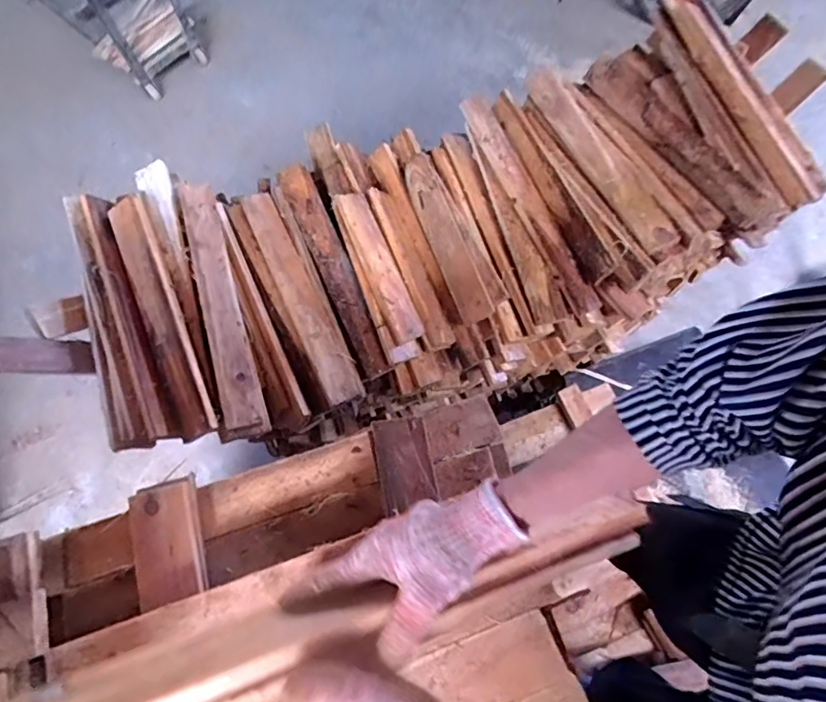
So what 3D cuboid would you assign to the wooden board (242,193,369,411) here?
[{"bbox_3d":[-0.239,-0.151,1.020,0.083,0.035,0.473,-27,70,-7],"label":"wooden board"}]

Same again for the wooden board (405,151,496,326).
[{"bbox_3d":[0.062,-0.238,1.032,0.073,0.029,0.381,-18,69,-4],"label":"wooden board"}]

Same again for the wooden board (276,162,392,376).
[{"bbox_3d":[-0.165,-0.181,1.035,0.069,0.028,0.493,-23,70,-6],"label":"wooden board"}]

